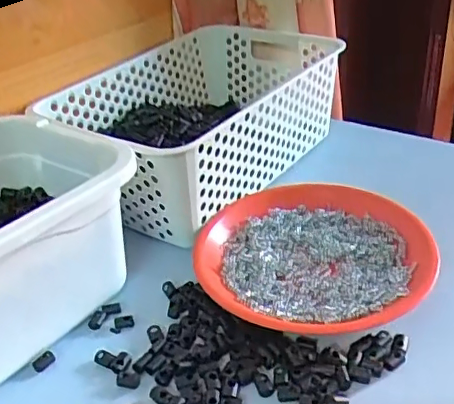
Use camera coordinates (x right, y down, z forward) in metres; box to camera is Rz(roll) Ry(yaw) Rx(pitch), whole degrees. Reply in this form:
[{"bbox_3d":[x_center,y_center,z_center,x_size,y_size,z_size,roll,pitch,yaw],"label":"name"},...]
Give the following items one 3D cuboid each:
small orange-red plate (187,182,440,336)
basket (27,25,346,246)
[{"bbox_3d":[0.068,0.040,0.487,0.190,0.019,0.185,-3,32,2],"label":"small orange-red plate"},{"bbox_3d":[-0.032,-0.101,0.621,0.201,0.104,0.312,20,36,32],"label":"basket"}]

